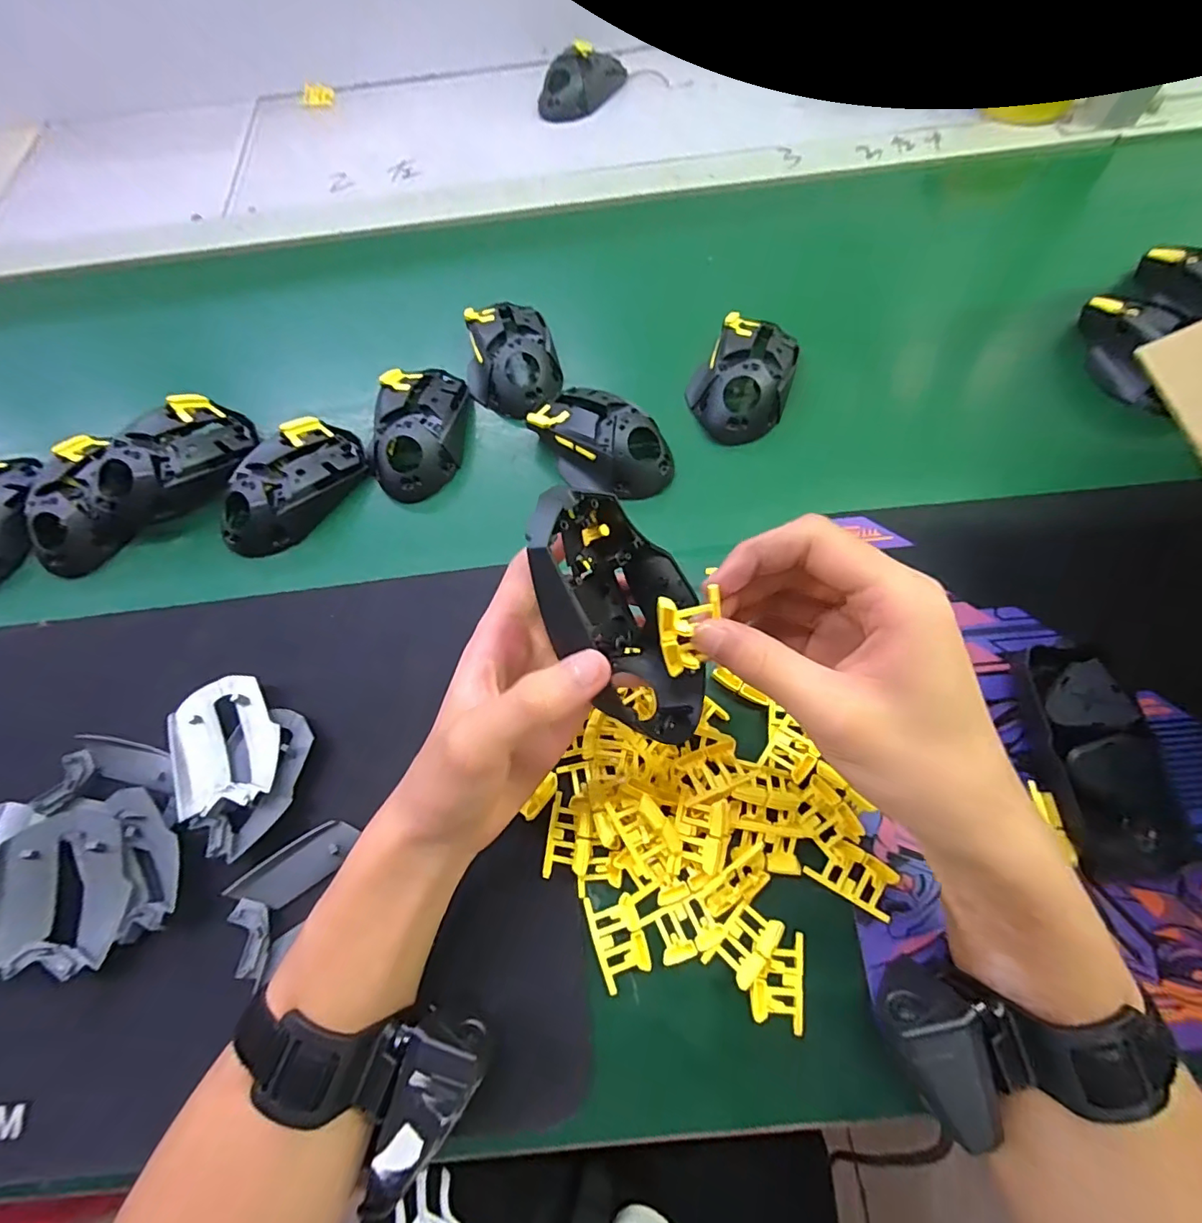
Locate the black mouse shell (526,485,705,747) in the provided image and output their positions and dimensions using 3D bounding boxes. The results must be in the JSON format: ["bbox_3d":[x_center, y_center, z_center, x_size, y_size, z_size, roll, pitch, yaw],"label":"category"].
[{"bbox_3d":[0.009,-0.003,0.233,0.057,0.121,0.072,-23,35,16],"label":"black mouse shell"}]

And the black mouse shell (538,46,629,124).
[{"bbox_3d":[-0.022,-0.584,0.590,0.062,0.047,0.106,30,70,15],"label":"black mouse shell"}]

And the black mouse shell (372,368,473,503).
[{"bbox_3d":[-0.135,-0.142,0.401,0.064,0.033,0.111,-4,65,1],"label":"black mouse shell"}]

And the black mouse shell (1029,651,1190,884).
[{"bbox_3d":[0.260,0.078,0.281,0.051,0.024,0.117,-12,78,-3],"label":"black mouse shell"}]

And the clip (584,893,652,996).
[{"bbox_3d":[0.009,0.172,0.280,0.026,0.012,0.041,-19,66,-6],"label":"clip"}]

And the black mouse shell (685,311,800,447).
[{"bbox_3d":[0.110,-0.180,0.403,0.071,0.036,0.107,19,68,11],"label":"black mouse shell"}]

